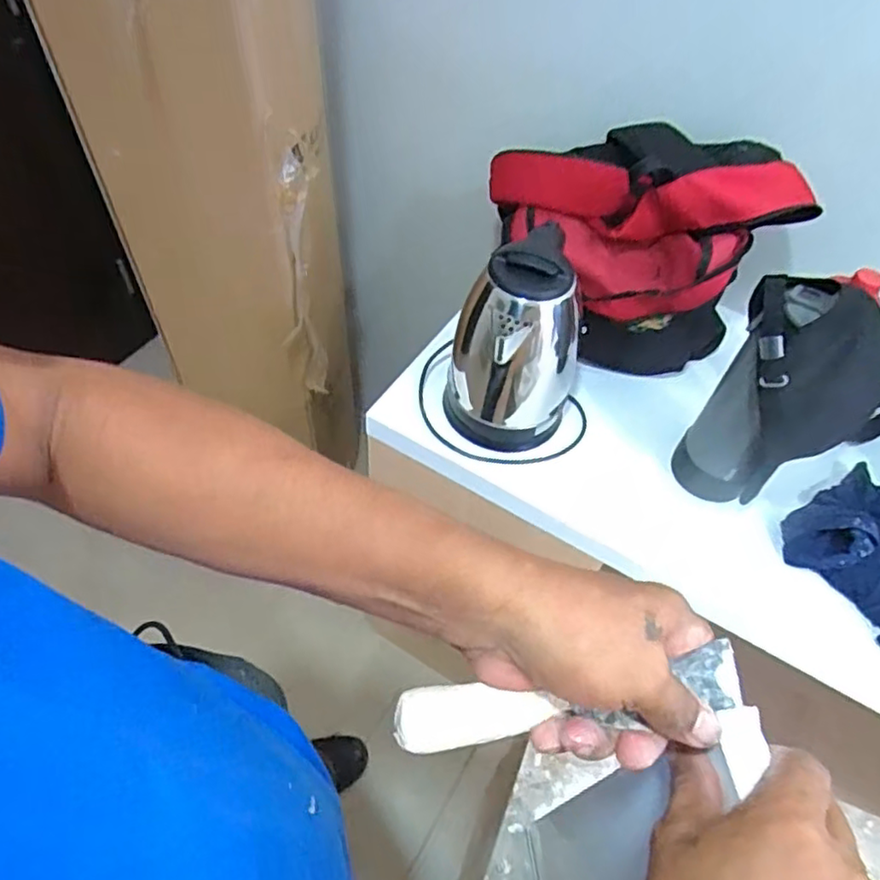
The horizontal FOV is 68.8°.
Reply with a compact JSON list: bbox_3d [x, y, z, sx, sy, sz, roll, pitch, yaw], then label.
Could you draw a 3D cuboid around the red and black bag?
[{"bbox_3d":[0.260,-0.271,0.865,0.280,0.259,0.318,-19,57,-17],"label":"red and black bag"}]

